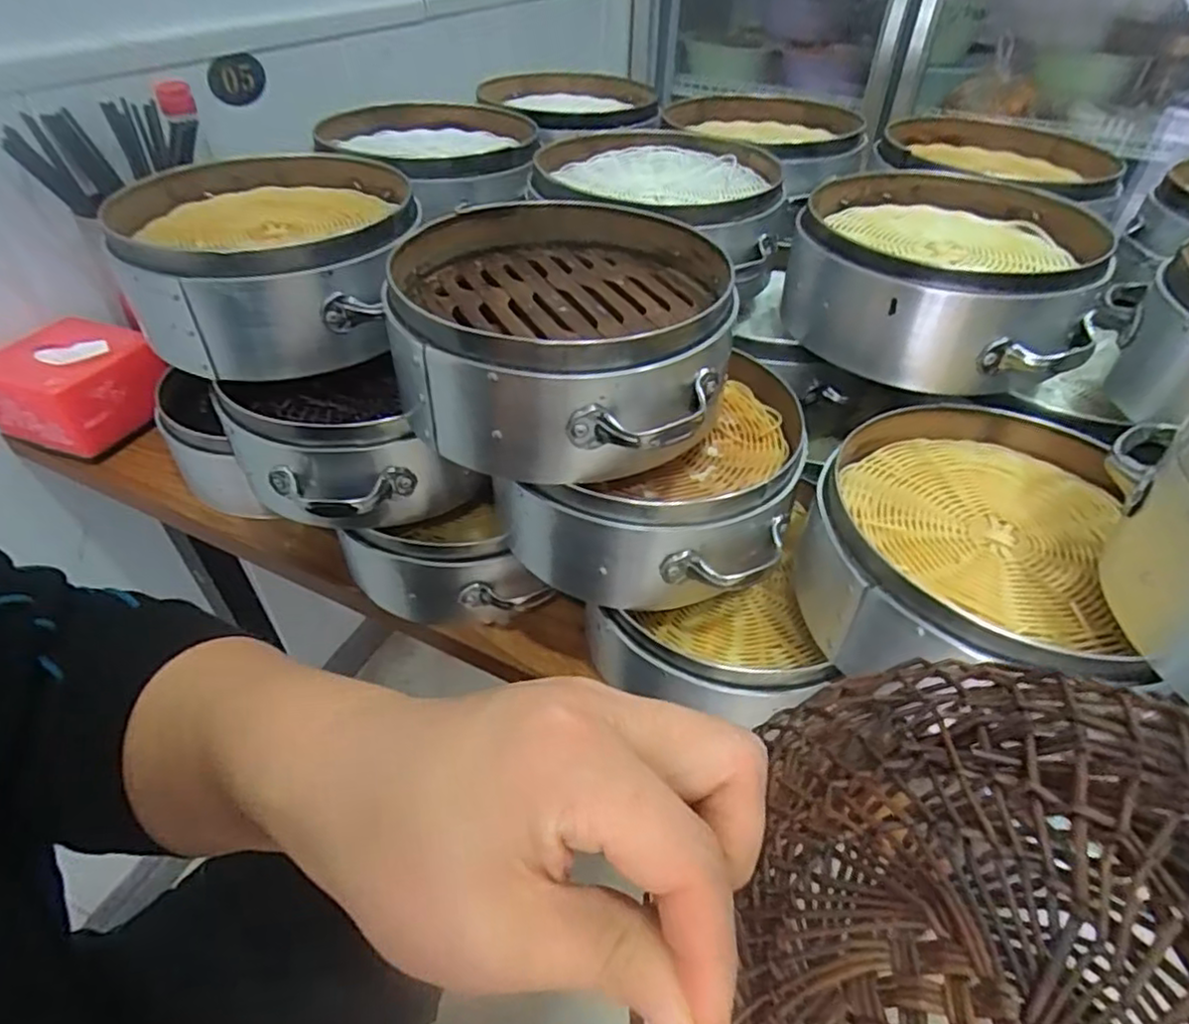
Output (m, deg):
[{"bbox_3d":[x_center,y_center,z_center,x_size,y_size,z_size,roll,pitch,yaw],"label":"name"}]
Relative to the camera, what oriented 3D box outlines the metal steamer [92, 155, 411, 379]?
[{"bbox_3d":[-0.217,-0.183,0.461,0.183,0.070,0.207,-17,46,-19],"label":"metal steamer"}]

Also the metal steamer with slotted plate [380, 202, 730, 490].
[{"bbox_3d":[-0.018,-0.111,0.390,0.190,0.075,0.206,2,46,-2],"label":"metal steamer with slotted plate"}]

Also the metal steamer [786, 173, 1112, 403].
[{"bbox_3d":[0.239,-0.176,0.481,0.179,0.079,0.209,17,45,16],"label":"metal steamer"}]

